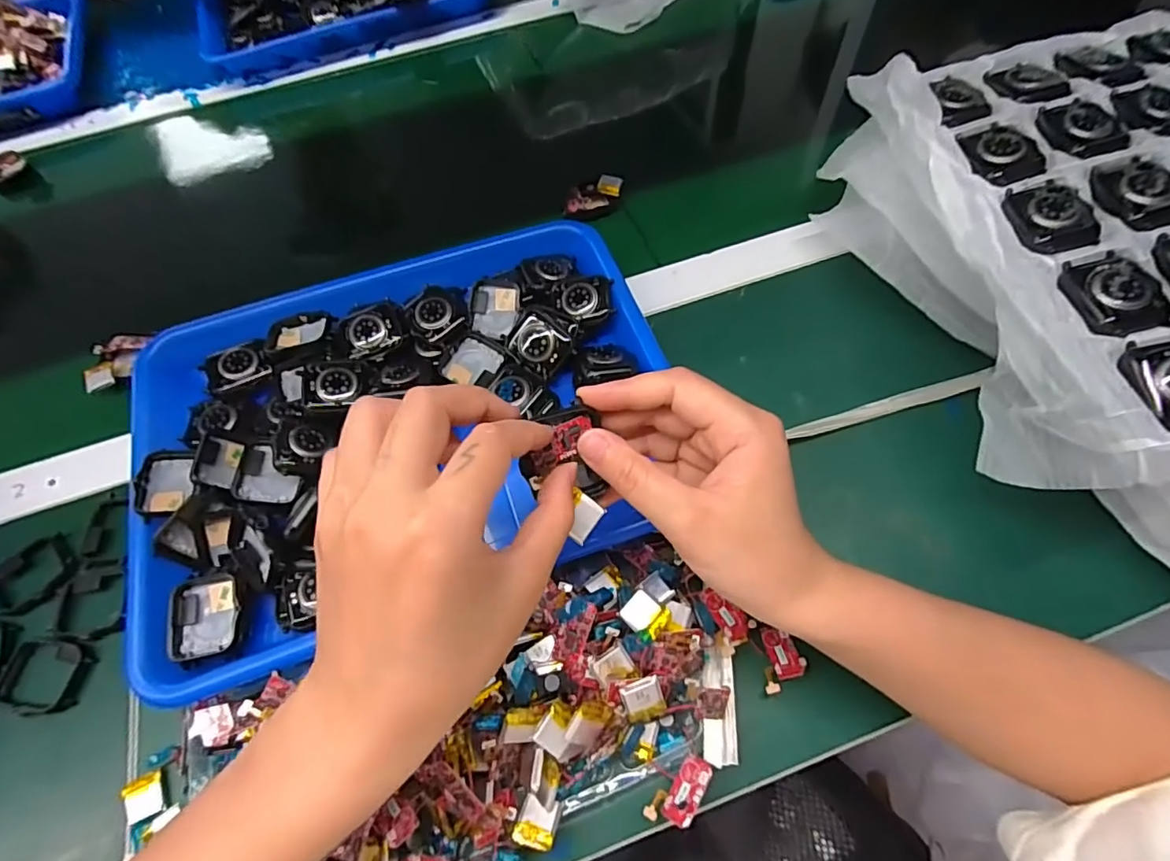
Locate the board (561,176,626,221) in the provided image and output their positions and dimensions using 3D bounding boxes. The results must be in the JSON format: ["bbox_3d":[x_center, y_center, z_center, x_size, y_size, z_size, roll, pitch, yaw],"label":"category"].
[{"bbox_3d":[0.007,-0.195,0.467,0.052,0.017,0.027,-14,62,-4],"label":"board"}]

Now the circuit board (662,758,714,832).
[{"bbox_3d":[0.048,0.170,0.261,0.015,0.004,0.029,15,58,37],"label":"circuit board"}]

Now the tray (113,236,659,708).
[{"bbox_3d":[-0.108,-0.005,0.355,0.320,0.051,0.240,-20,62,-7],"label":"tray"}]

